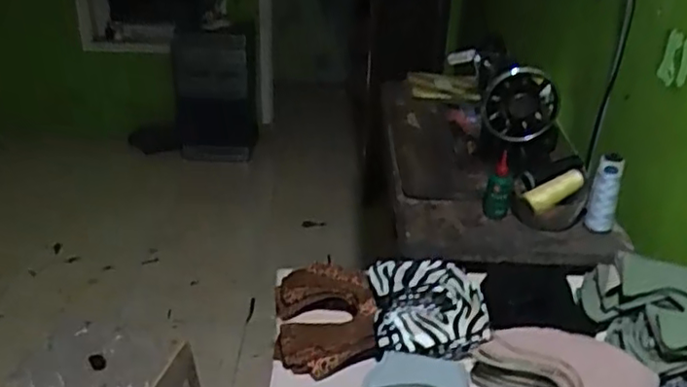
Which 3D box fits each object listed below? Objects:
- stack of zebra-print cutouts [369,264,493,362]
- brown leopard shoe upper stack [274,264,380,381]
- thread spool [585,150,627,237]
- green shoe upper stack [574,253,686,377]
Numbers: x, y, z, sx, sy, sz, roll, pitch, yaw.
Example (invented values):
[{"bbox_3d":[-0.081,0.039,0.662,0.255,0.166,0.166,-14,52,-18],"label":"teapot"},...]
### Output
[{"bbox_3d":[0.112,0.153,0.853,0.150,0.057,0.159,-1,28,-5],"label":"stack of zebra-print cutouts"},{"bbox_3d":[-0.023,0.162,0.856,0.131,0.045,0.183,0,28,-4],"label":"brown leopard shoe upper stack"},{"bbox_3d":[0.444,0.004,1.108,0.049,0.124,0.049,14,30,22],"label":"thread spool"},{"bbox_3d":[0.417,0.156,0.829,0.184,0.074,0.166,2,28,-1],"label":"green shoe upper stack"}]

